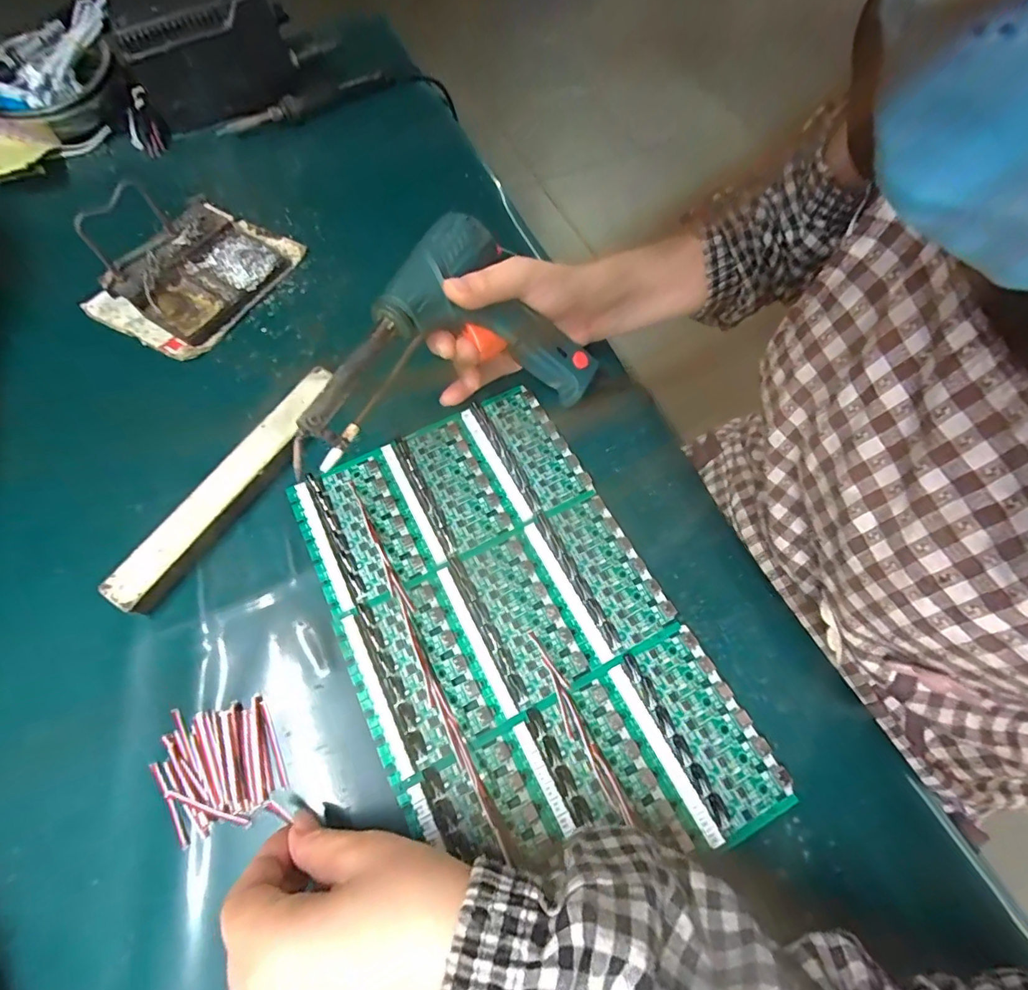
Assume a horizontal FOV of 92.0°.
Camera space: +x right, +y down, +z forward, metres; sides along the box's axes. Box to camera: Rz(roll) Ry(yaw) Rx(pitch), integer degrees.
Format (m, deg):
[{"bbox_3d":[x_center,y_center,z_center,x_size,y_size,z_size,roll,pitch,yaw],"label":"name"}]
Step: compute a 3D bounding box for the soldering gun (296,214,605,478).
[{"bbox_3d":[-0.046,-0.105,0.315,0.209,0.034,0.130,-18,100,-26],"label":"soldering gun"}]

